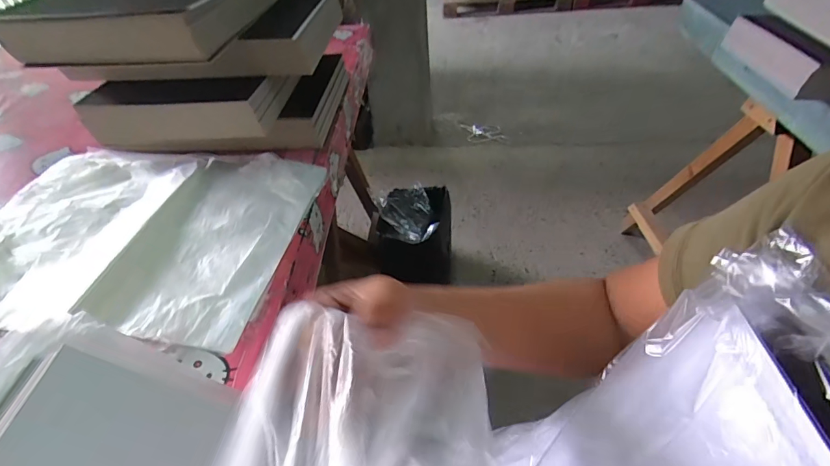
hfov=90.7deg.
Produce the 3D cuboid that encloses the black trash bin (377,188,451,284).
[{"bbox_3d":[0.007,0.037,1.414,0.232,0.326,0.256,5,44,9],"label":"black trash bin"}]

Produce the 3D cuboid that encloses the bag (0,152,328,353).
[{"bbox_3d":[-0.368,-0.001,0.528,0.425,0.021,0.359,1,44,5],"label":"bag"}]

